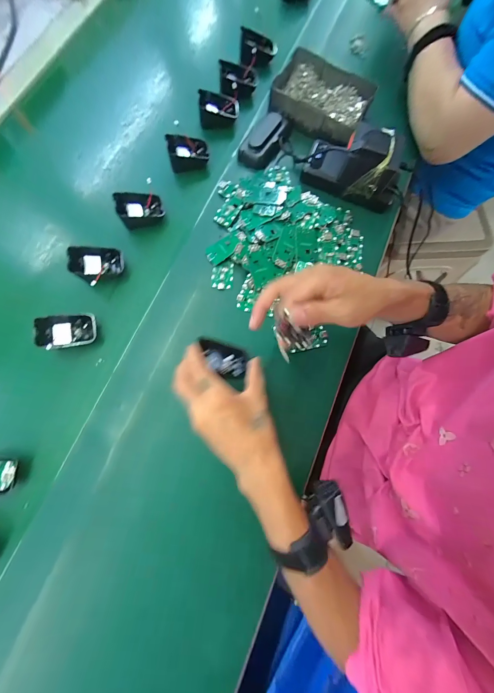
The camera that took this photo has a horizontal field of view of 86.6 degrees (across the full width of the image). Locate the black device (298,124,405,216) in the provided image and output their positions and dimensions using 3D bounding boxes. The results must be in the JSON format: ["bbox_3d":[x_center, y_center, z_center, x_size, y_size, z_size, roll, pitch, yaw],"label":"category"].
[{"bbox_3d":[0.172,-0.289,0.407,0.149,0.078,0.070,25,77,5],"label":"black device"}]

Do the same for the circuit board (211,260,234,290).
[{"bbox_3d":[-0.037,-0.108,0.393,0.032,0.008,0.045,2,76,0],"label":"circuit board"}]

